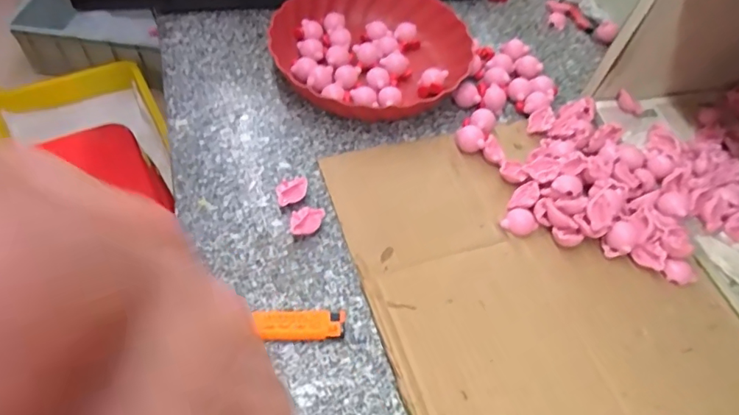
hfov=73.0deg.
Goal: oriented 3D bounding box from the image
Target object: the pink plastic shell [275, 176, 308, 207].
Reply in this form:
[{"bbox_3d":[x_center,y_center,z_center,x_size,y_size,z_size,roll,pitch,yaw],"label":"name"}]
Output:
[{"bbox_3d":[-0.078,-0.015,0.508,0.033,0.014,0.030,-16,57,-14],"label":"pink plastic shell"}]

